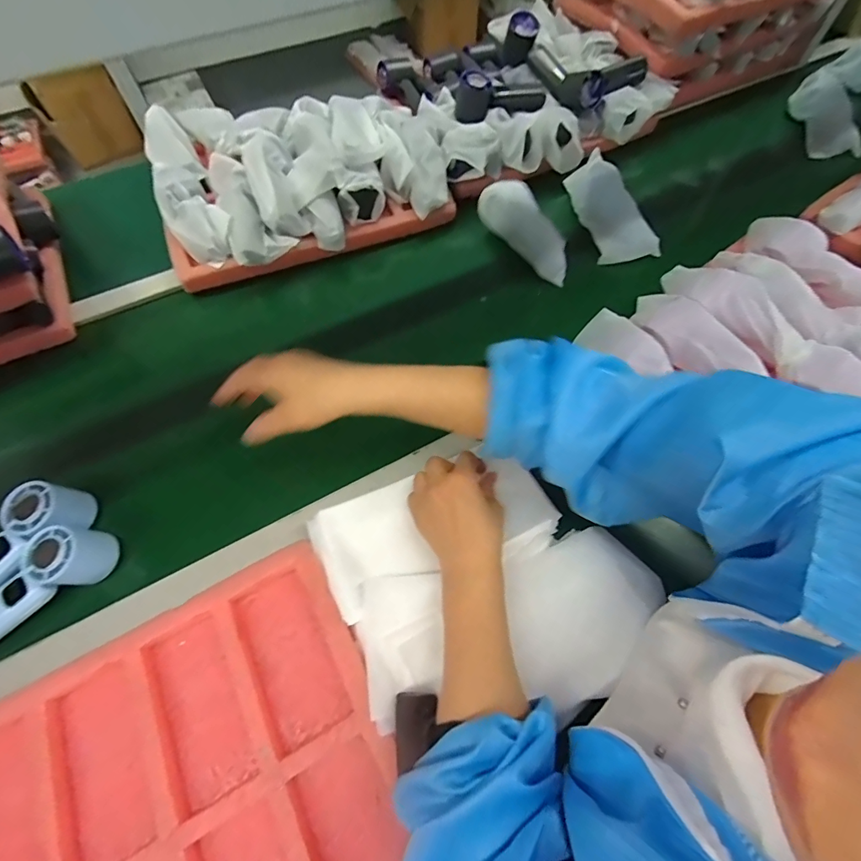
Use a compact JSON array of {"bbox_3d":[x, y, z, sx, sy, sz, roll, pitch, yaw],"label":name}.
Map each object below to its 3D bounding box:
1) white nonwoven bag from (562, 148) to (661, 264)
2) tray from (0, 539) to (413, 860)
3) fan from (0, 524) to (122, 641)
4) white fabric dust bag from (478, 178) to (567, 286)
[{"bbox_3d":[0.279,-0.343,0.675,0.080,0.060,0.177,-24,80,-12],"label":"white nonwoven bag"},{"bbox_3d":[-0.229,0.332,0.320,0.421,0.027,0.324,-27,66,-13],"label":"tray"},{"bbox_3d":[-0.396,0.155,0.412,0.152,0.056,0.050,-36,68,-17],"label":"fan"},{"bbox_3d":[0.148,-0.308,0.645,0.053,0.065,0.178,-32,67,-15],"label":"white fabric dust bag"}]

